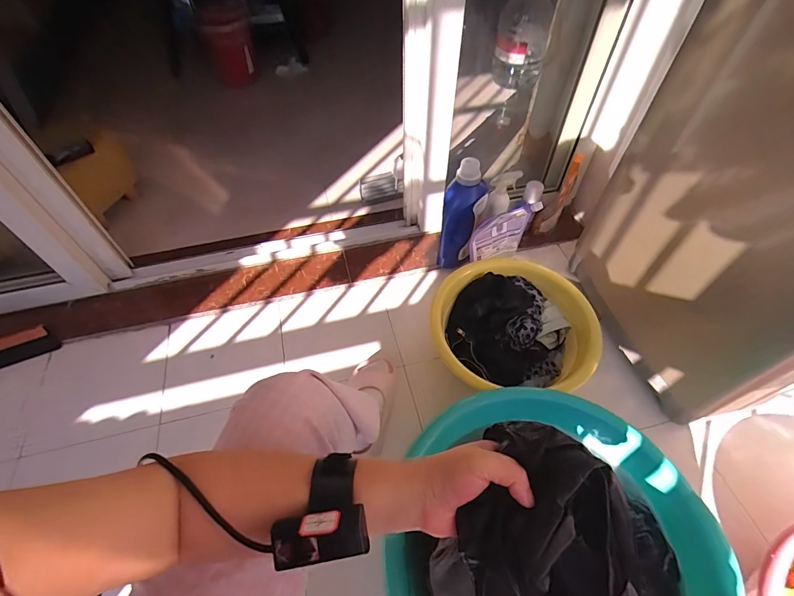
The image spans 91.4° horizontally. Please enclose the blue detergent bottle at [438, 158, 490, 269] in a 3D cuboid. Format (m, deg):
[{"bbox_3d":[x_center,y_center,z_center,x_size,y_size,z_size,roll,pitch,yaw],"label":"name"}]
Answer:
[{"bbox_3d":[0.181,-0.217,1.074,0.116,0.313,0.100,9,54,8],"label":"blue detergent bottle"}]

